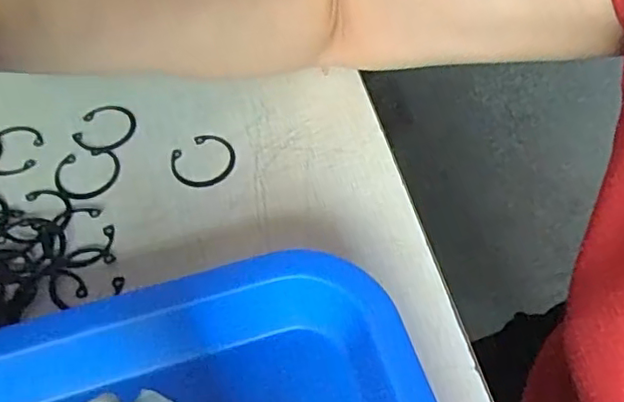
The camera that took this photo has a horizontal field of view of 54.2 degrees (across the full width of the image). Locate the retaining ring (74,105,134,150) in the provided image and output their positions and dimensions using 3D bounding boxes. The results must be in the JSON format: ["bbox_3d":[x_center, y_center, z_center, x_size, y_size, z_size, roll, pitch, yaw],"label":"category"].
[{"bbox_3d":[-0.121,-0.043,0.360,0.034,0.004,0.034,-2,59,3],"label":"retaining ring"}]

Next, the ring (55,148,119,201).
[{"bbox_3d":[-0.127,-0.016,0.343,0.035,0.004,0.033,-1,55,1],"label":"ring"}]

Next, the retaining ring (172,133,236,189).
[{"bbox_3d":[-0.062,-0.023,0.345,0.037,0.004,0.033,-35,61,-21],"label":"retaining ring"}]

